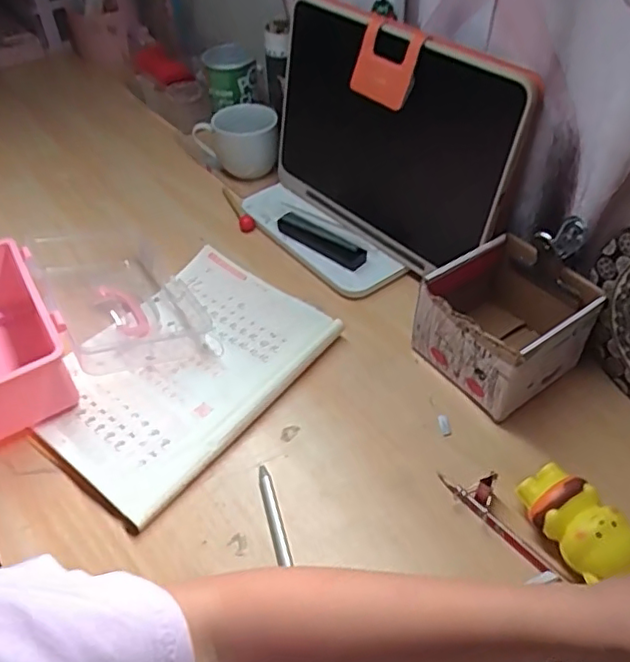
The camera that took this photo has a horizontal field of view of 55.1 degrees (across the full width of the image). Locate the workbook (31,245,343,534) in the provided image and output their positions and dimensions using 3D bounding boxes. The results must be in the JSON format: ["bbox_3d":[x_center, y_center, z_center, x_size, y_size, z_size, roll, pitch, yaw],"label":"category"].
[{"bbox_3d":[-0.117,0.028,0.537,0.178,0.020,0.252,30,54,27],"label":"workbook"}]

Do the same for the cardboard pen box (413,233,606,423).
[{"bbox_3d":[0.164,-0.007,0.525,0.122,0.083,0.116,-27,50,-23],"label":"cardboard pen box"}]

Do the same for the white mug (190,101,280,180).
[{"bbox_3d":[-0.099,-0.238,0.774,0.098,0.080,0.074,-14,46,-11],"label":"white mug"}]

